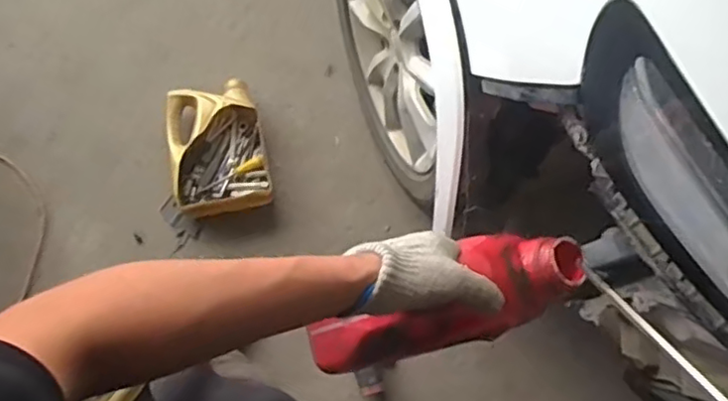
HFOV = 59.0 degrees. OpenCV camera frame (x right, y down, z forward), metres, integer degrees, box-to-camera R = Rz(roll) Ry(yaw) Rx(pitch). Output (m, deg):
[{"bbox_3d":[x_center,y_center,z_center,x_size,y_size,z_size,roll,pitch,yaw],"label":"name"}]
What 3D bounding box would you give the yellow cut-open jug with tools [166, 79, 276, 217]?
[{"bbox_3d":[-0.333,-0.117,1.459,0.212,0.087,0.289,-9,76,-7],"label":"yellow cut-open jug with tools"}]

